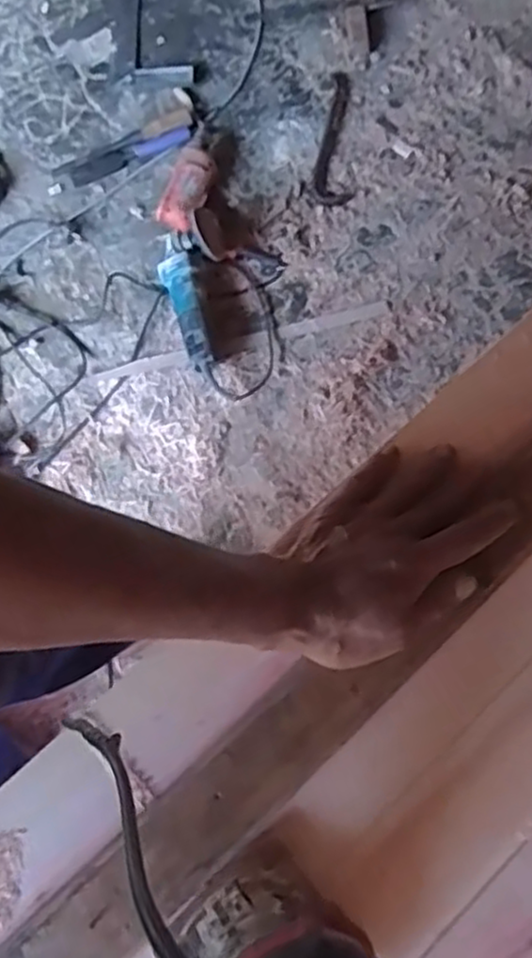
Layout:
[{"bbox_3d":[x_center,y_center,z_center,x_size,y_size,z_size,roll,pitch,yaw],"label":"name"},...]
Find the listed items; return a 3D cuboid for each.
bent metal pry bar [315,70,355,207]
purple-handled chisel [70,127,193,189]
[{"bbox_3d":[0.139,-0.672,1.427,0.073,0.013,0.307,4,74,0],"label":"bent metal pry bar"},{"bbox_3d":[-0.257,-0.618,1.383,0.239,0.018,0.043,-24,76,-8],"label":"purple-handled chisel"}]

